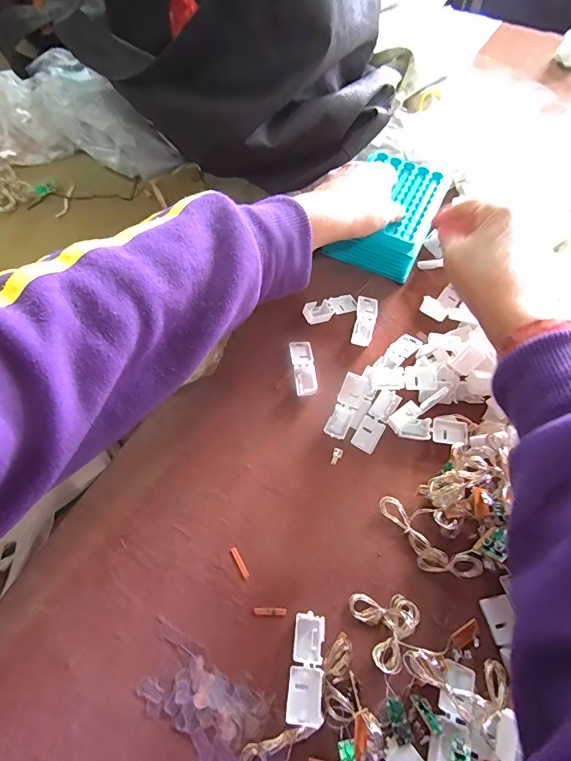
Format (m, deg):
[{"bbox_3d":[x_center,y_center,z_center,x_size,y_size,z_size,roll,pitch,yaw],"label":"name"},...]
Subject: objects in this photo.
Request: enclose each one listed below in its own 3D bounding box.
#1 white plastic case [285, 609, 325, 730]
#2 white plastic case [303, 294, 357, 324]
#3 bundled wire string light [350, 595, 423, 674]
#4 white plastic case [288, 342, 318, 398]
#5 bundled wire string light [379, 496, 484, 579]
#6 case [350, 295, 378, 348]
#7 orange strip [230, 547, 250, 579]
[{"bbox_3d":[0.013,0.179,0.245,0.021,0.011,0.056,8,47,0],"label":"white plastic case"},{"bbox_3d":[0.045,-0.071,0.382,0.057,0.010,0.022,-24,65,-12],"label":"white plastic case"},{"bbox_3d":[0.063,0.159,0.260,0.041,0.014,0.045,33,67,16],"label":"bundled wire string light"},{"bbox_3d":[0.016,-0.013,0.353,0.020,0.009,0.055,-6,62,-3],"label":"white plastic case"},{"bbox_3d":[0.102,0.112,0.283,0.031,0.021,0.073,-31,66,-15],"label":"bundled wire string light"},{"bbox_3d":[0.077,-0.059,0.379,0.020,0.006,0.057,11,63,6],"label":"case"},{"bbox_3d":[-0.032,0.130,0.279,0.005,0.004,0.023,-29,66,-14],"label":"orange strip"}]

